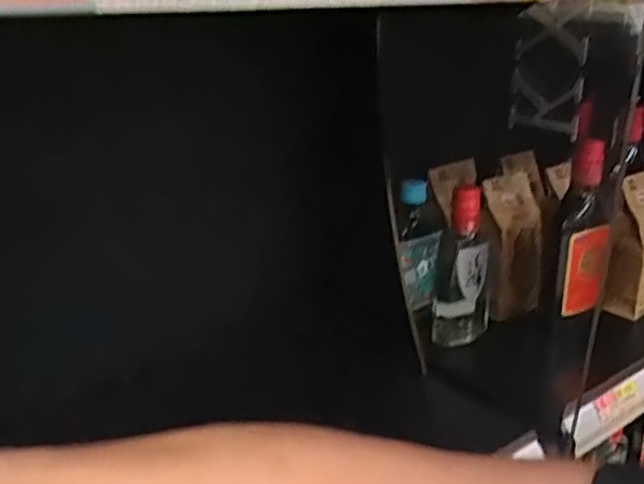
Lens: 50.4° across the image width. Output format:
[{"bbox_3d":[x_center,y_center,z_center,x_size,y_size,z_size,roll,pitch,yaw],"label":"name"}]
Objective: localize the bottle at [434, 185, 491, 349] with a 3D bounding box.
[{"bbox_3d":[0.143,0.023,0.676,0.041,0.159,0.052,10,23,24],"label":"bottle"}]

